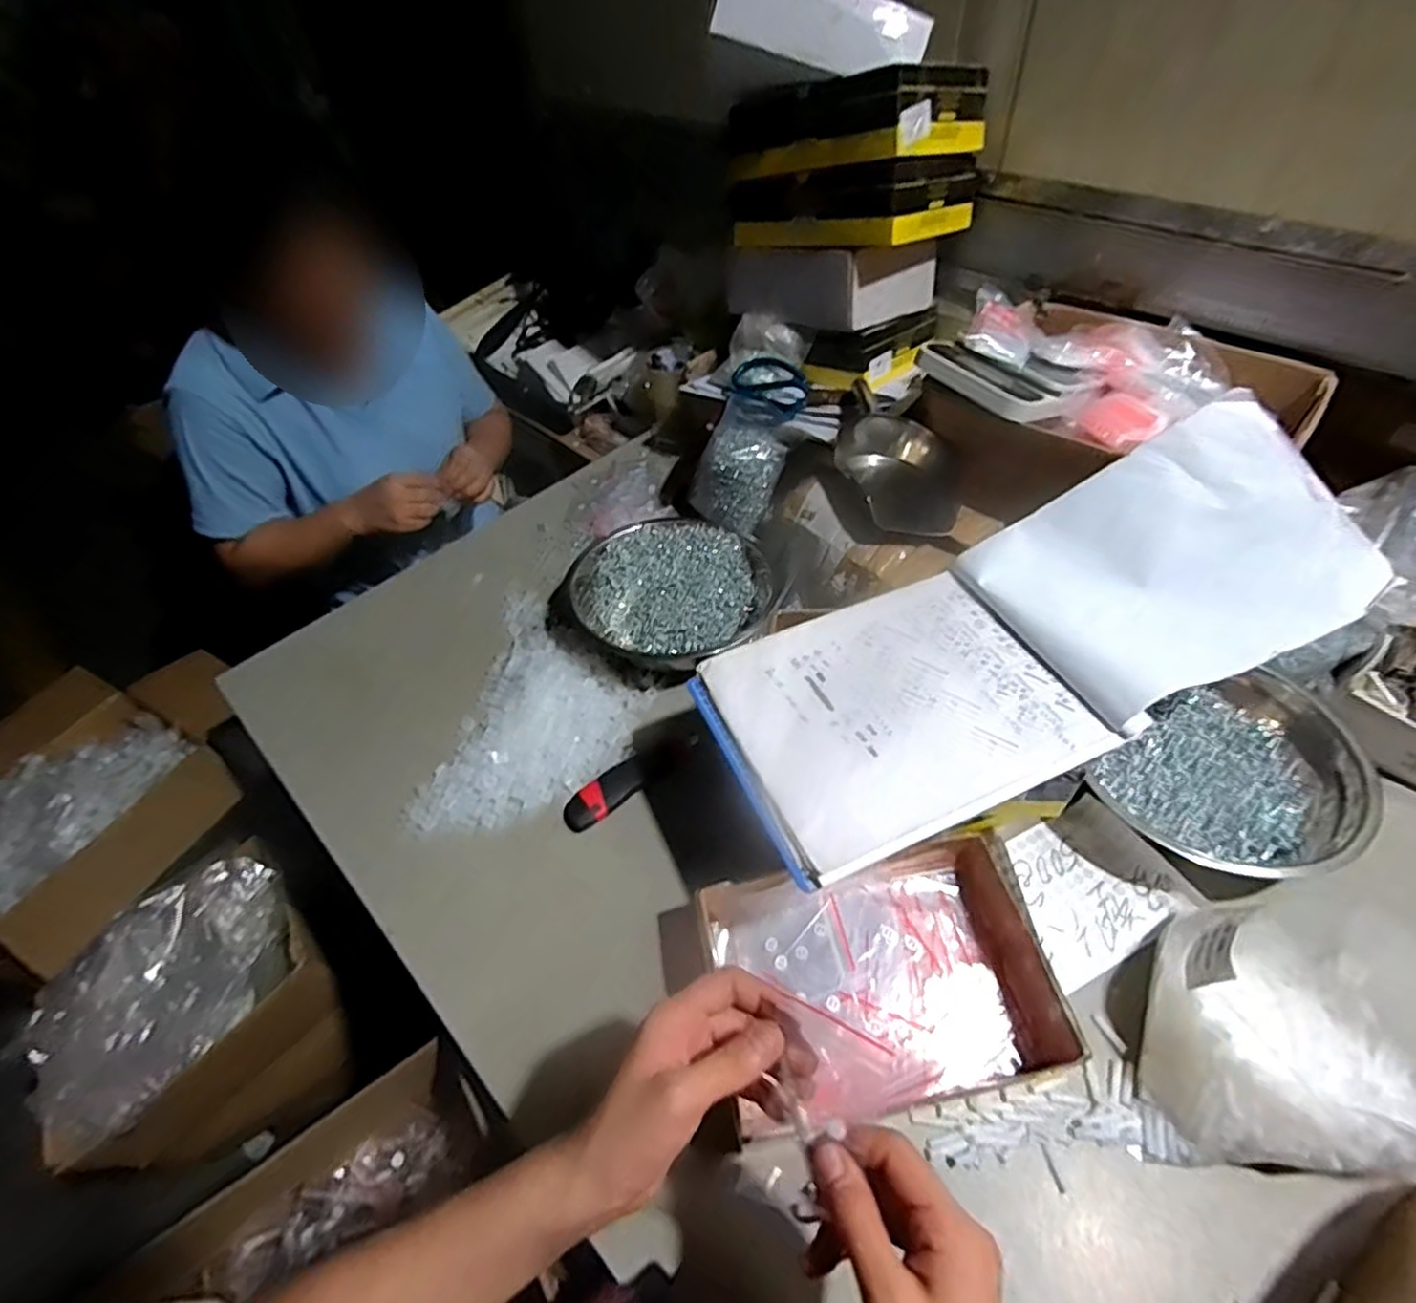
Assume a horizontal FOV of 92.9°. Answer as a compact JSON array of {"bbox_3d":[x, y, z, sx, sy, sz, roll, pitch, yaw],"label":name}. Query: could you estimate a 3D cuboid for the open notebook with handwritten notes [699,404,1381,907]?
[{"bbox_3d":[0.254,-0.031,0.540,0.513,0.131,0.221,-20,51,-12],"label":"open notebook with handwritten notes"}]

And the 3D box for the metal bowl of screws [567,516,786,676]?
[{"bbox_3d":[-0.048,-0.072,0.833,0.234,0.063,0.210,22,55,22],"label":"metal bowl of screws"}]

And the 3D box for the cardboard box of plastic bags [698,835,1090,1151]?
[{"bbox_3d":[0.134,0.260,0.537,0.246,0.069,0.178,-12,49,-5],"label":"cardboard box of plastic bags"}]

